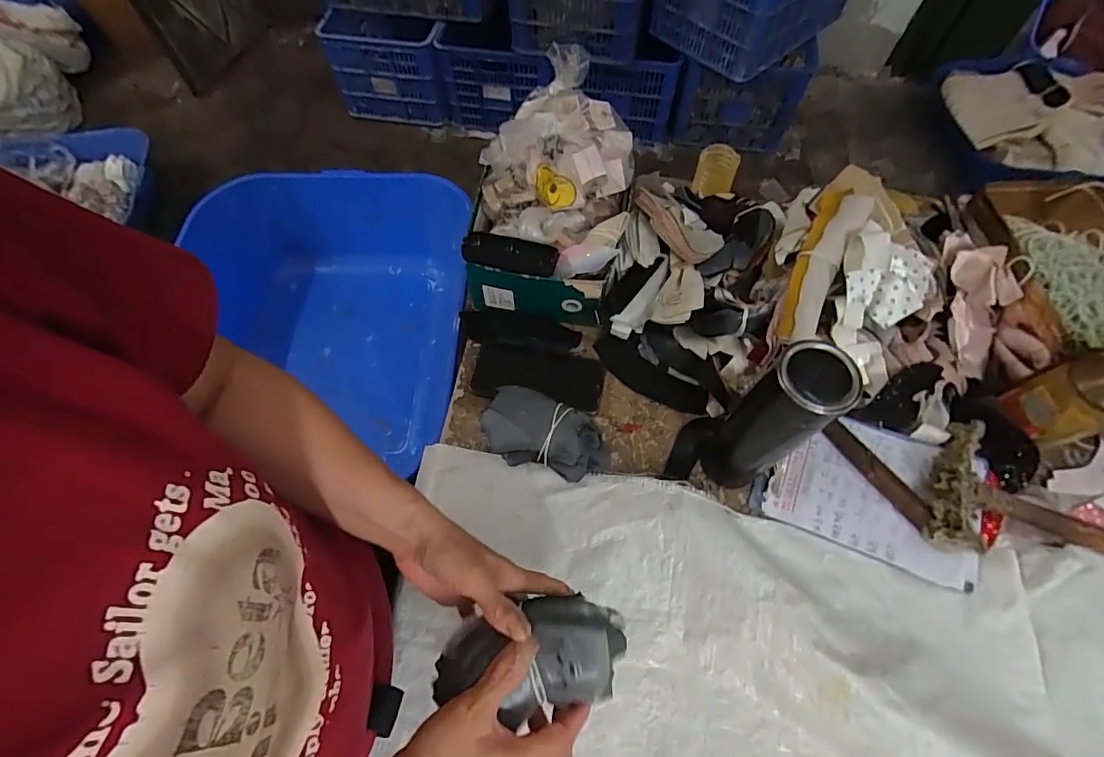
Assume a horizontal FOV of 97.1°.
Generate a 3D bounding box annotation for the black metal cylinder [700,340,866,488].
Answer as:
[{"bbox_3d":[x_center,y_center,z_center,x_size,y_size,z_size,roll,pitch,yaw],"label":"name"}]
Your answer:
[{"bbox_3d":[0.205,0.047,0.471,0.054,0.225,0.061,-41,70,-19],"label":"black metal cylinder"}]

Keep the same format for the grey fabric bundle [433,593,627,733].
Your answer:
[{"bbox_3d":[-0.014,0.198,0.344,0.133,0.044,0.069,-9,63,-2],"label":"grey fabric bundle"}]

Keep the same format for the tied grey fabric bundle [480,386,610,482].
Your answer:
[{"bbox_3d":[-0.005,0.067,0.553,0.138,0.059,0.076,18,64,9],"label":"tied grey fabric bundle"}]

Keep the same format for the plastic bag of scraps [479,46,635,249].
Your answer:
[{"bbox_3d":[0.014,-0.300,0.642,0.190,0.113,0.285,14,63,7],"label":"plastic bag of scraps"}]

